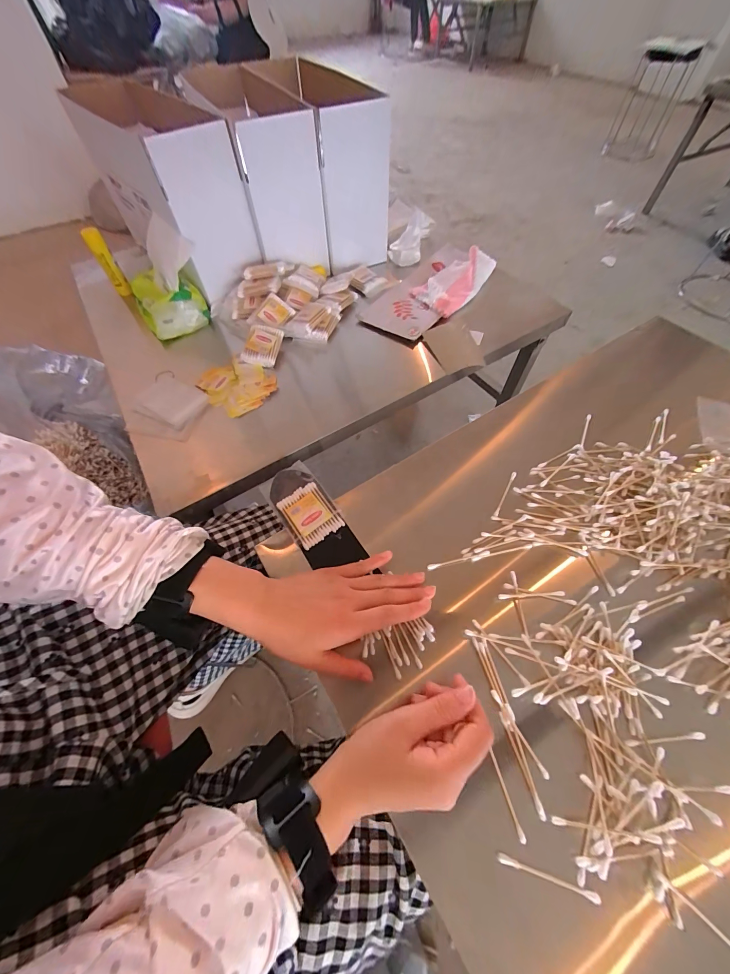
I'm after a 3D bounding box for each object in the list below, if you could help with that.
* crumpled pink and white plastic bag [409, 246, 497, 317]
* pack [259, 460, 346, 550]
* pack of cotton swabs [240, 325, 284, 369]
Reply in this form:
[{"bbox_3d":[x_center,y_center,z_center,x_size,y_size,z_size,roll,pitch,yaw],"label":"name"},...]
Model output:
[{"bbox_3d":[0.174,-0.409,0.647,0.109,0.042,0.201,35,68,19],"label":"crumpled pink and white plastic bag"},{"bbox_3d":[-0.077,0.020,0.400,0.063,0.009,0.108,-34,65,-16],"label":"pack"},{"bbox_3d":[-0.174,-0.242,0.561,0.057,0.027,0.065,9,62,7],"label":"pack of cotton swabs"}]

